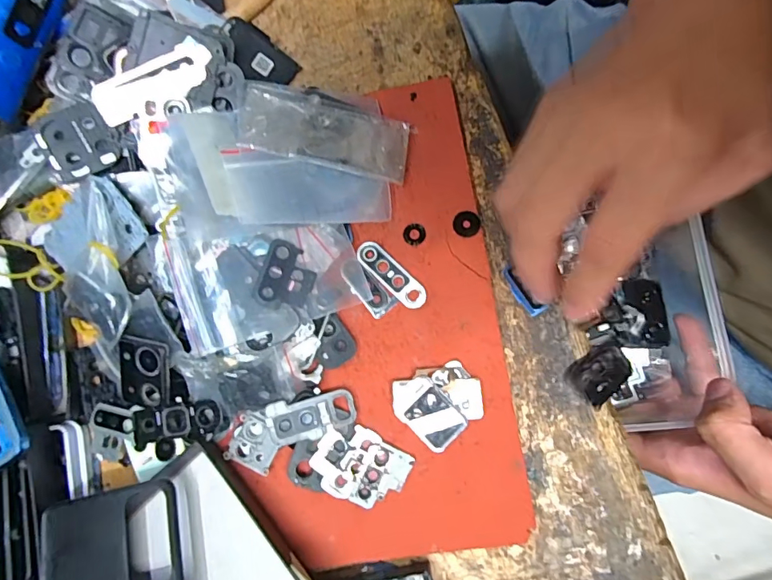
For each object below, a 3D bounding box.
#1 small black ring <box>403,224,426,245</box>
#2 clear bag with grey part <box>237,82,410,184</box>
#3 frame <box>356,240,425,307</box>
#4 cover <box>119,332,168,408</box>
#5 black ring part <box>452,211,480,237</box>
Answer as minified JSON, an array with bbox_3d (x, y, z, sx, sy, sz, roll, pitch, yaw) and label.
[{"bbox_3d":[0.016,-0.031,0.256,0.012,0.004,0.012,-1,80,5],"label":"small black ring"},{"bbox_3d":[-0.031,-0.085,0.248,0.088,0.008,0.038,11,77,-13],"label":"clear bag with grey part"},{"bbox_3d":[0.003,-0.009,0.253,0.047,0.004,0.014,44,87,11],"label":"frame"},{"bbox_3d":[-0.124,0.042,0.240,0.028,0.006,0.036,6,104,14],"label":"cover"},{"bbox_3d":[0.044,-0.036,0.254,0.014,0.004,0.014,-1,80,5],"label":"black ring part"}]

